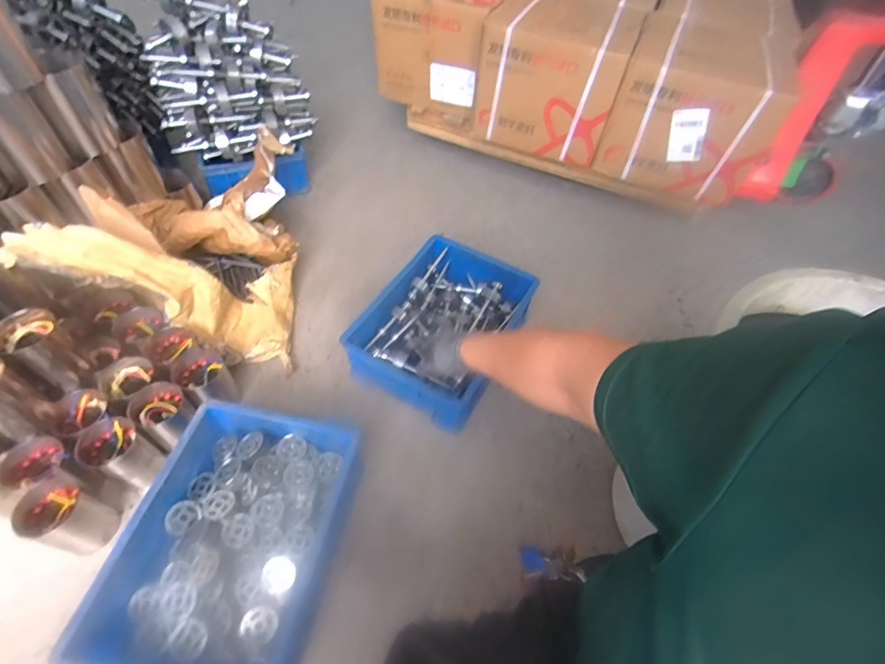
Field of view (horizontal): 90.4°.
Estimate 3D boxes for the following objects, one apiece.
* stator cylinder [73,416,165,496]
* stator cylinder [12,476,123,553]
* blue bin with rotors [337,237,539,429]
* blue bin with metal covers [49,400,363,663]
[{"bbox_3d":[-0.600,0.229,0.824,0.103,0.115,0.093,22,52,12],"label":"stator cylinder"},{"bbox_3d":[-0.638,0.322,0.755,0.103,0.120,0.093,24,52,13],"label":"stator cylinder"},{"bbox_3d":[0.005,-0.017,1.025,0.312,0.123,0.415,27,53,15],"label":"blue bin with rotors"},{"bbox_3d":[-0.345,0.343,0.731,0.319,0.145,0.417,11,51,3],"label":"blue bin with metal covers"}]

